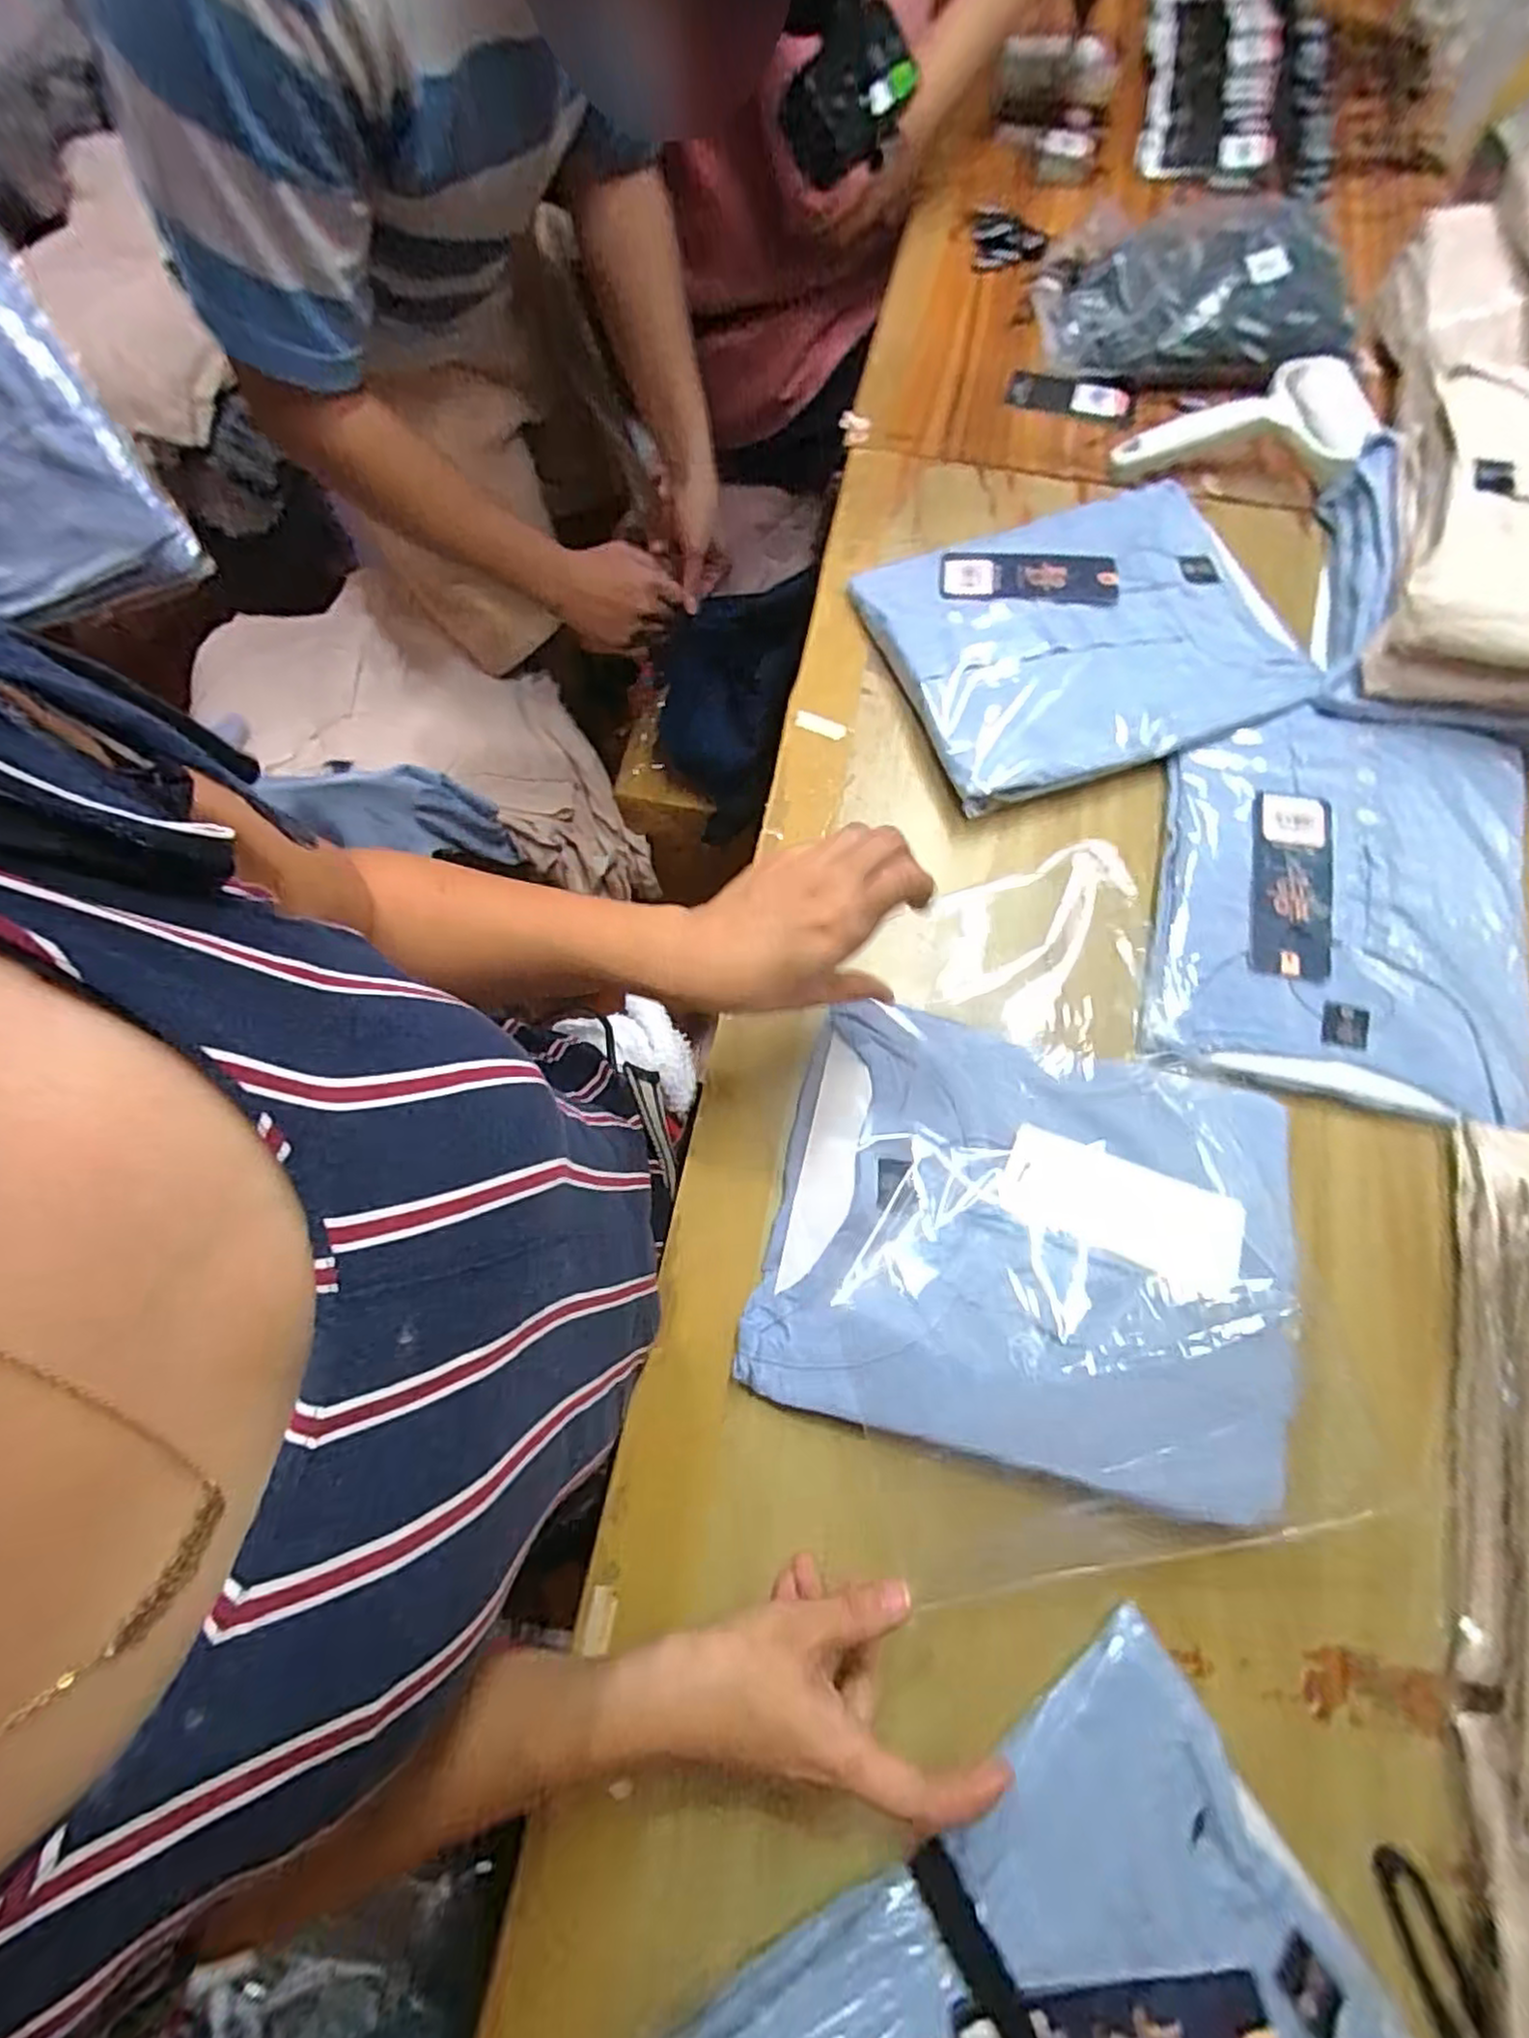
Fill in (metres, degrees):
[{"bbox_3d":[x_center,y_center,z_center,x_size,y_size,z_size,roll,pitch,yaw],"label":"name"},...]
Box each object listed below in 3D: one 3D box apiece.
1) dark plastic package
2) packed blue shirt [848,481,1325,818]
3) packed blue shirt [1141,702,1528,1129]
[{"bbox_3d":[0.355,-0.604,0.615,0.241,0.061,0.166,0,72,1],"label":"dark plastic package"},{"bbox_3d":[0.217,-0.263,0.506,0.253,0.028,0.205,-18,72,-5],"label":"packed blue shirt"},{"bbox_3d":[0.354,-0.073,0.443,0.212,0.025,0.248,13,73,5],"label":"packed blue shirt"}]

